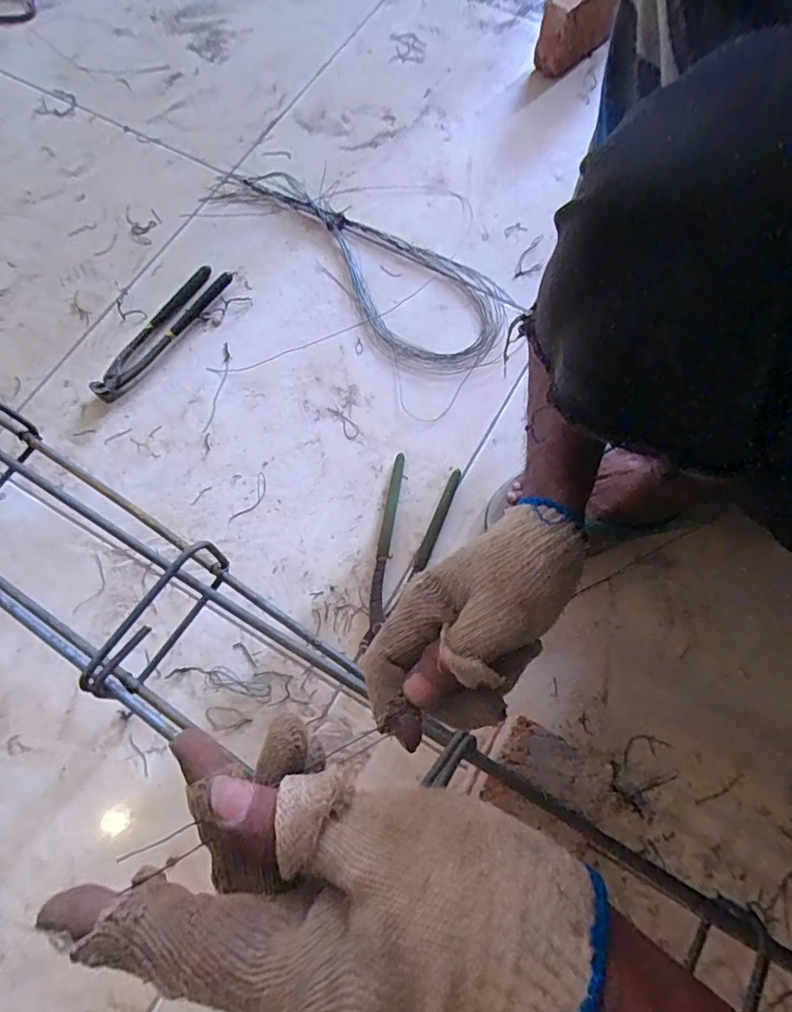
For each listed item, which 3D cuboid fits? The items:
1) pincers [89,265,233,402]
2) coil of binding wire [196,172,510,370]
[{"bbox_3d":[-0.294,-0.218,0.666,0.046,0.017,0.221,33,73,12],"label":"pincers"},{"bbox_3d":[-0.056,-0.328,0.708,0.452,0.026,0.163,38,74,14],"label":"coil of binding wire"}]

